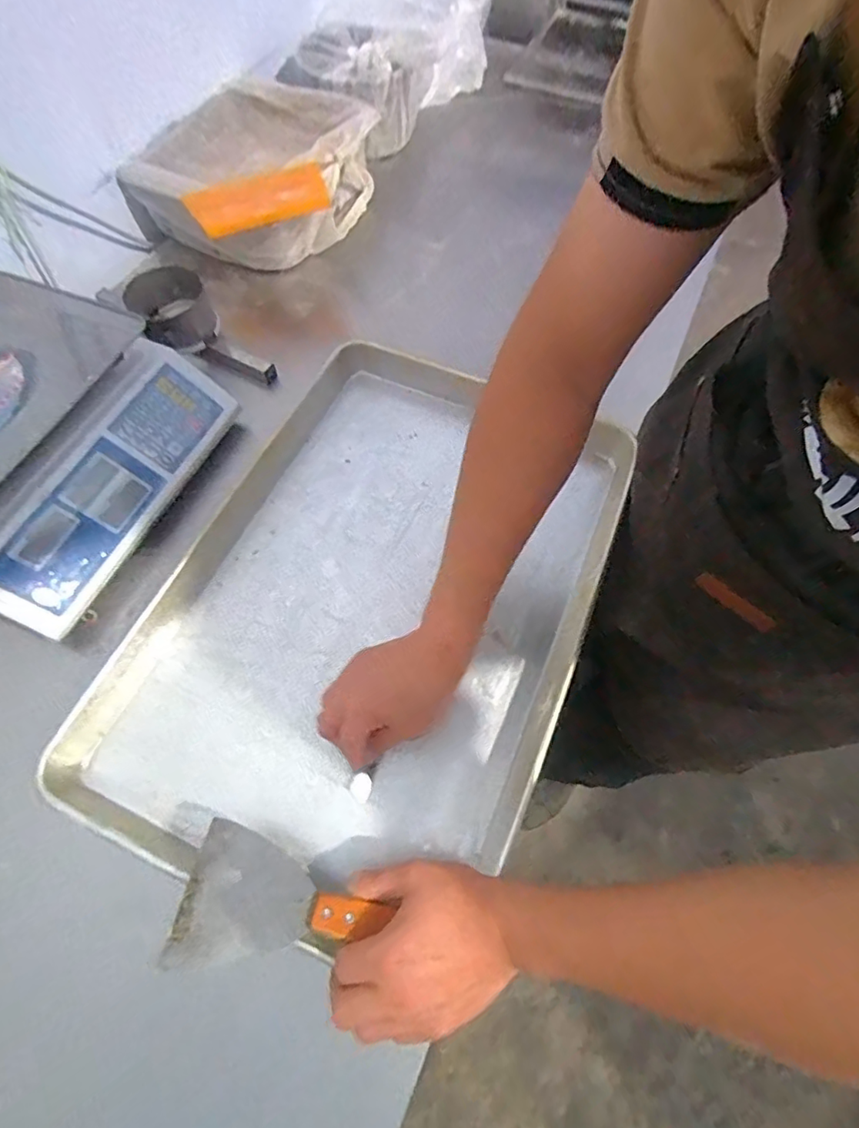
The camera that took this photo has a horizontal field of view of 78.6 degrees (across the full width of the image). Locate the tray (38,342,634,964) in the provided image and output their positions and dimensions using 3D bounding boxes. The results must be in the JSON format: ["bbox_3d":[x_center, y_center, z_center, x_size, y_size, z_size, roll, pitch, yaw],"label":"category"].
[{"bbox_3d":[-0.046,0.026,0.564,0.401,0.050,0.598,22,66,9],"label":"tray"}]

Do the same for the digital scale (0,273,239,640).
[{"bbox_3d":[-0.447,-0.132,0.584,0.316,0.123,0.327,22,66,10],"label":"digital scale"}]

